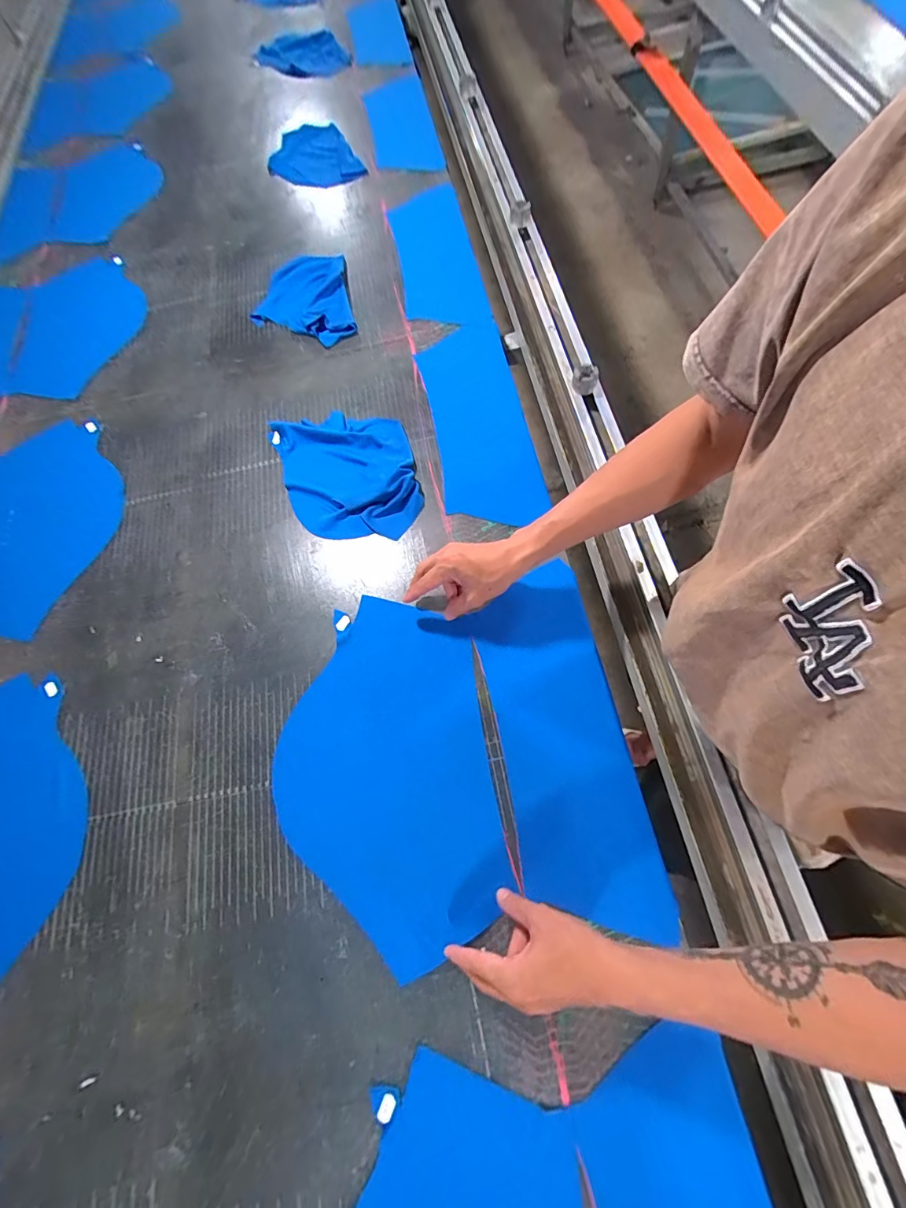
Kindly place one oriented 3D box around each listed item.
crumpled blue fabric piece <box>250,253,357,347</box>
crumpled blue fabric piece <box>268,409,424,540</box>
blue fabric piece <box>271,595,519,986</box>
[{"bbox_3d":[-0.297,-0.602,0.904,0.186,0.020,0.254,-13,65,1],"label":"crumpled blue fabric piece"},{"bbox_3d":[-0.165,-0.215,0.729,0.200,0.030,0.260,-22,65,-3],"label":"crumpled blue fabric piece"},{"bbox_3d":[-0.085,0.190,0.568,0.255,0.015,0.406,-11,65,2],"label":"blue fabric piece"}]

